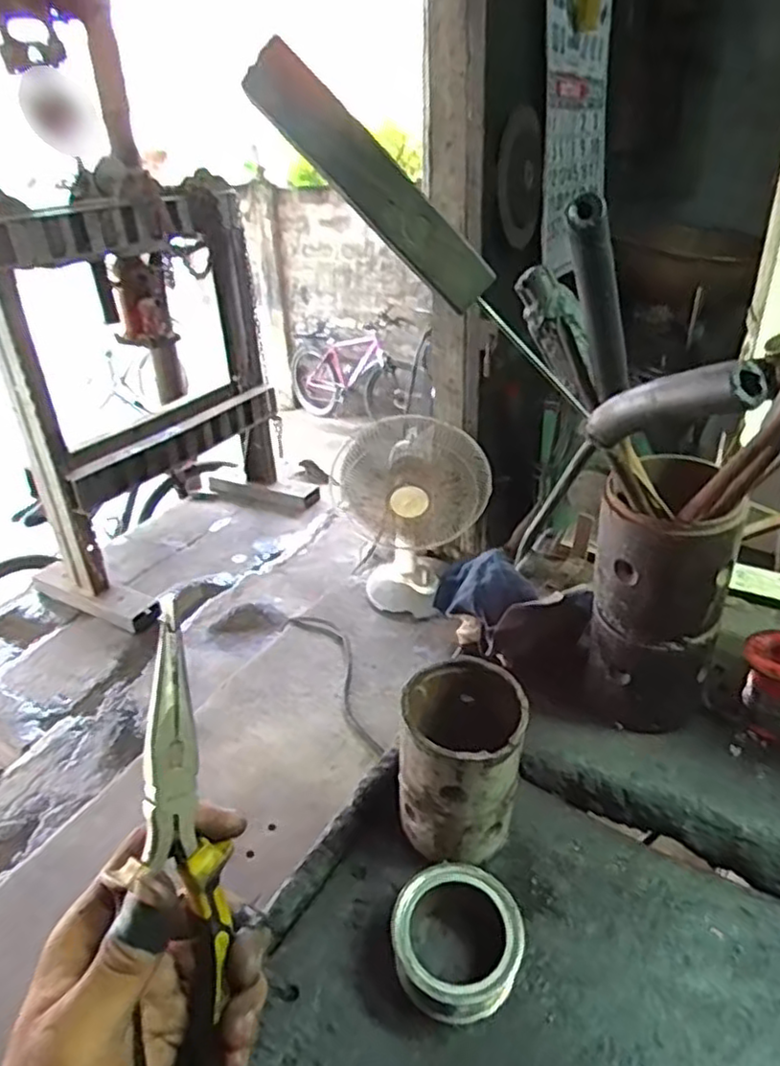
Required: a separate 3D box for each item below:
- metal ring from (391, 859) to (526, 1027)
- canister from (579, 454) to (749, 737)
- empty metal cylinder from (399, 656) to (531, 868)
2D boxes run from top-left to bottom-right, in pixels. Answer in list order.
[{"bbox_3d":[0.035,0.210,0.349,0.064,0.043,0.060,-3,31,2],"label":"metal ring"},{"bbox_3d":[0.174,0.044,0.449,0.079,0.194,0.084,10,33,22],"label":"canister"},{"bbox_3d":[0.039,0.131,0.389,0.070,0.098,0.070,4,31,12],"label":"empty metal cylinder"}]

